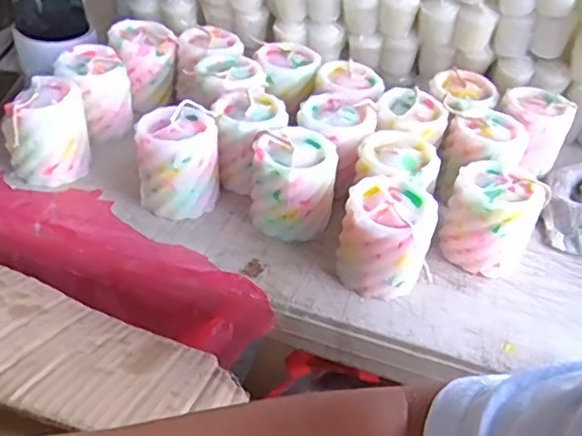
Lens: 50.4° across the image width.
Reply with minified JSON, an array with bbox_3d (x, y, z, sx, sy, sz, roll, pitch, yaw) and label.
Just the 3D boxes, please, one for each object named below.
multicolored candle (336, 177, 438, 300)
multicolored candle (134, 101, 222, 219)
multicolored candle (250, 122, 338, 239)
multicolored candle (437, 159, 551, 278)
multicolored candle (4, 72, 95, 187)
[{"bbox_3d":[0.071,0.017,0.481,0.072,0.074,0.067,12,41,7],"label":"multicolored candle"},{"bbox_3d":[-0.095,-0.049,0.530,0.068,0.072,0.066,1,41,-5],"label":"multicolored candle"},{"bbox_3d":[0.000,-0.027,0.518,0.068,0.073,0.065,5,41,-1],"label":"multicolored candle"},{"bbox_3d":[0.165,0.000,0.511,0.066,0.077,0.063,3,41,-3],"label":"multicolored candle"},{"bbox_3d":[-0.218,-0.075,0.547,0.072,0.074,0.058,-14,44,-21],"label":"multicolored candle"}]

